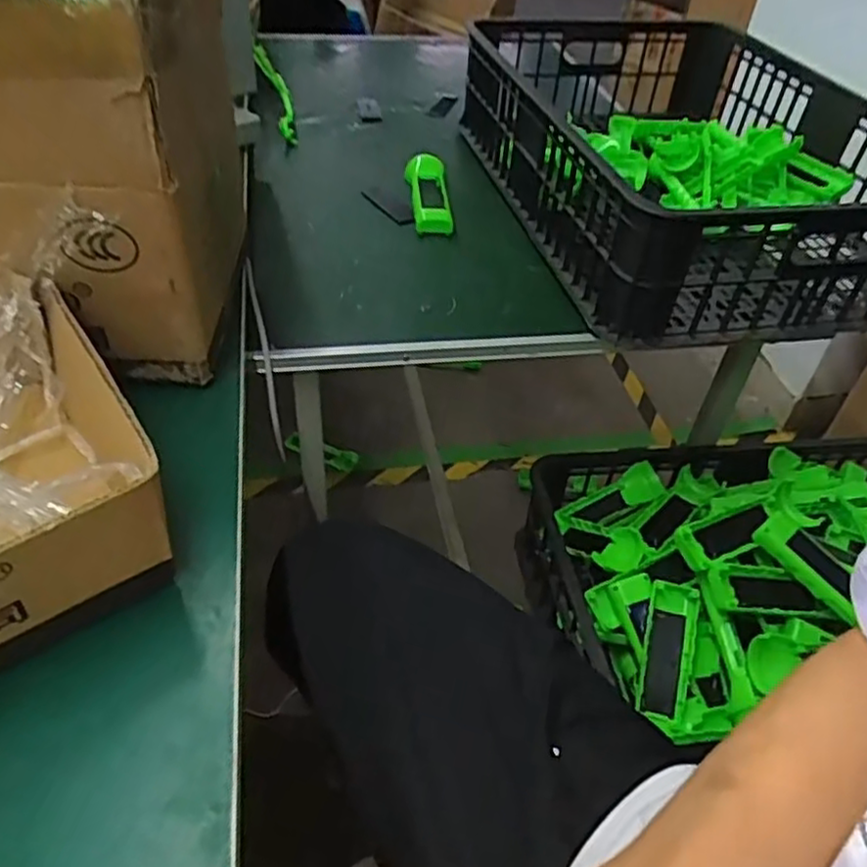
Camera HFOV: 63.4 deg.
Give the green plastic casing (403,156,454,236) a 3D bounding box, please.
[{"bbox_3d":[-0.006,-0.282,0.808,0.042,0.027,0.165,-2,43,-7],"label":"green plastic casing"}]

